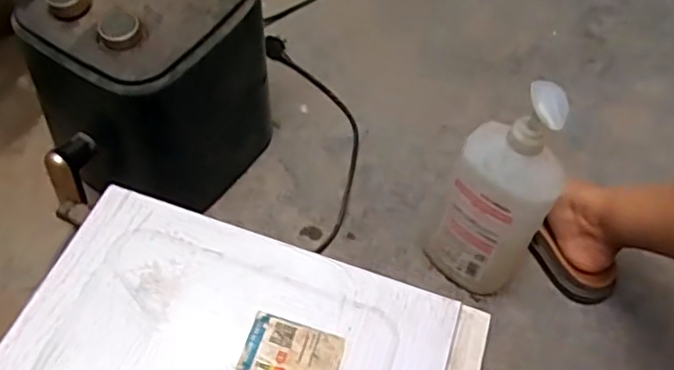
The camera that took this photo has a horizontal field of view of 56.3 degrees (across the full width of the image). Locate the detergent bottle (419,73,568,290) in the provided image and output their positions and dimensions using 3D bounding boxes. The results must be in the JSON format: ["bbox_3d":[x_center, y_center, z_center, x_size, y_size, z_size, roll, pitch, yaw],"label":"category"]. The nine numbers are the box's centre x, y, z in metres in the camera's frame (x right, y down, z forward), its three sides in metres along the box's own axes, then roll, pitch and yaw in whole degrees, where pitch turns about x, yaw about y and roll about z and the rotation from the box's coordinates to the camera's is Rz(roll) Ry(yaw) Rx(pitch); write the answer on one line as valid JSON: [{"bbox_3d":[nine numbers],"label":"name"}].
[{"bbox_3d":[0.181,0.012,0.673,0.112,0.299,0.070,24,55,12],"label":"detergent bottle"}]

